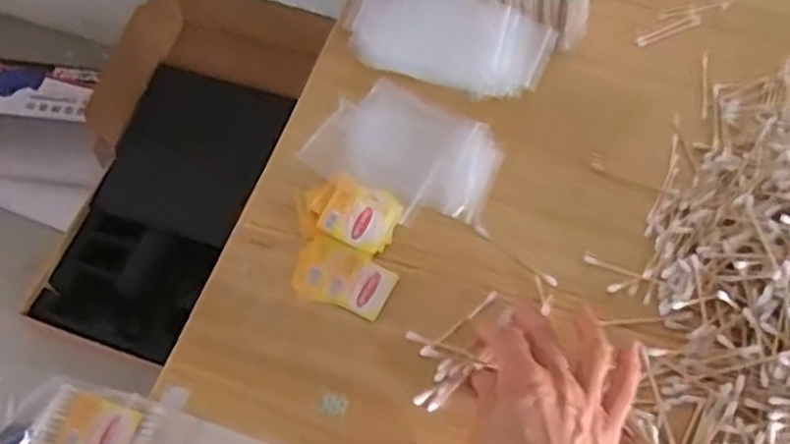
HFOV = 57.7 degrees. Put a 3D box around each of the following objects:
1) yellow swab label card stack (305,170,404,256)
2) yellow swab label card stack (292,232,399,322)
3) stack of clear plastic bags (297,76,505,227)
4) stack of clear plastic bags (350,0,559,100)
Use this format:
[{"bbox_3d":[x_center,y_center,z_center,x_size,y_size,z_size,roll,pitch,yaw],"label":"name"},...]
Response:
[{"bbox_3d":[-0.034,-0.009,0.560,0.073,0.008,0.053,23,61,8],"label":"yellow swab label card stack"},{"bbox_3d":[-0.039,0.041,0.537,0.073,0.005,0.048,26,61,9],"label":"yellow swab label card stack"},{"bbox_3d":[0.012,-0.060,0.603,0.149,0.016,0.107,27,61,10],"label":"stack of clear plastic bags"},{"bbox_3d":[0.049,-0.158,0.628,0.171,0.058,0.079,15,60,4],"label":"stack of clear plastic bags"}]

